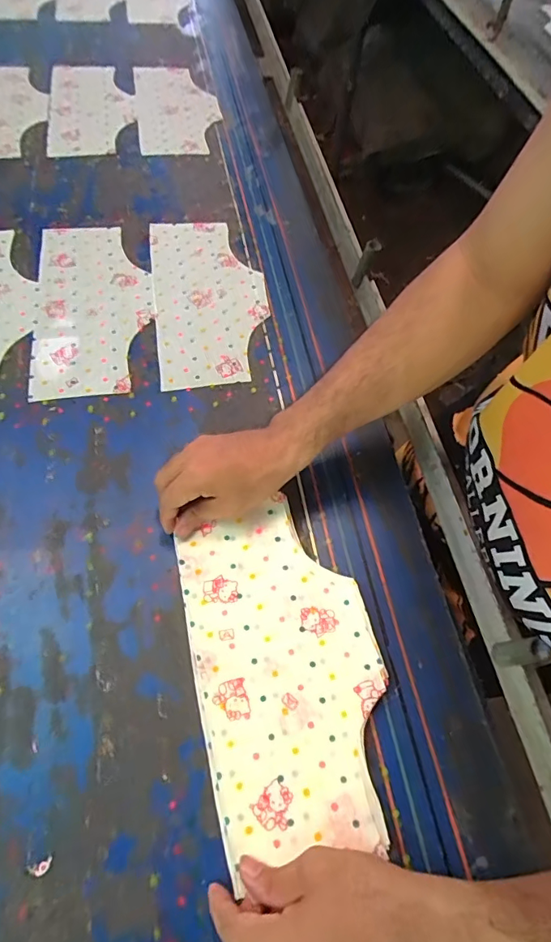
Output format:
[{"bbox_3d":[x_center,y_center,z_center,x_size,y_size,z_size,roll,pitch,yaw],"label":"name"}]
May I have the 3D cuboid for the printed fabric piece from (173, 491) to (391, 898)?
[{"bbox_3d":[0.009,0.164,0.411,0.158,0.005,0.271,-11,64,-9],"label":"printed fabric piece"}]

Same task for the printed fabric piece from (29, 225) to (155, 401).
[{"bbox_3d":[-0.239,-0.225,0.611,0.145,0.008,0.304,-9,61,-7],"label":"printed fabric piece"}]

